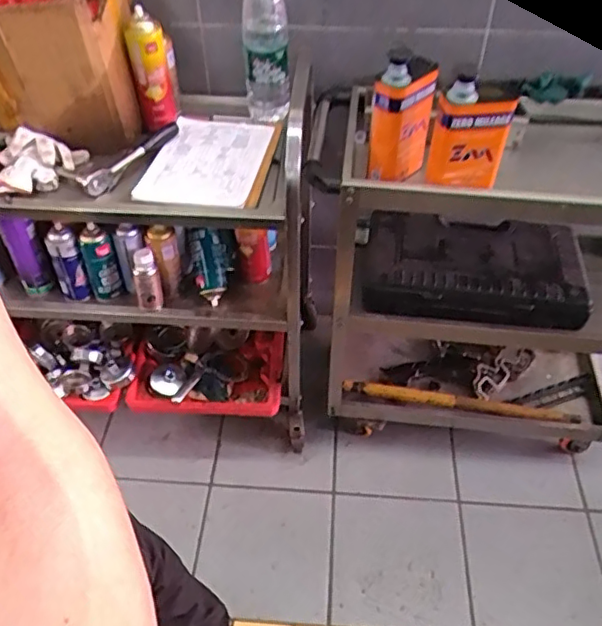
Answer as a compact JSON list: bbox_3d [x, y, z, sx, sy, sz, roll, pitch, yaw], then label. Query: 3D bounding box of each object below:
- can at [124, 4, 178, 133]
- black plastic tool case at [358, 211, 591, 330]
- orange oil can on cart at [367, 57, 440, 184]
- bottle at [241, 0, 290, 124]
[{"bbox_3d":[-0.297,-0.474,1.181,0.081,0.214,0.064,-12,48,-11],"label":"can"},{"bbox_3d":[0.367,-0.108,1.313,0.461,0.128,0.310,4,47,4],"label":"black plastic tool case"},{"bbox_3d":[0.169,-0.332,1.019,0.068,0.209,0.131,34,54,29],"label":"orange oil can on cart"},{"bbox_3d":[-0.073,-0.546,1.210,0.093,0.326,0.078,-5,45,-5],"label":"bottle"}]

